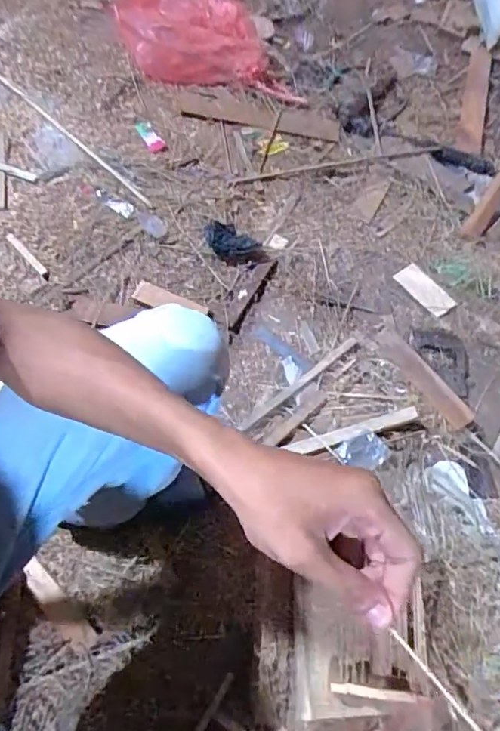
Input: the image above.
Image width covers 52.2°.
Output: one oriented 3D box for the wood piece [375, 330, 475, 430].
[{"bbox_3d":[0.320,0.021,0.943,0.053,0.020,0.220,-34,74,-21],"label":"wood piece"}]

